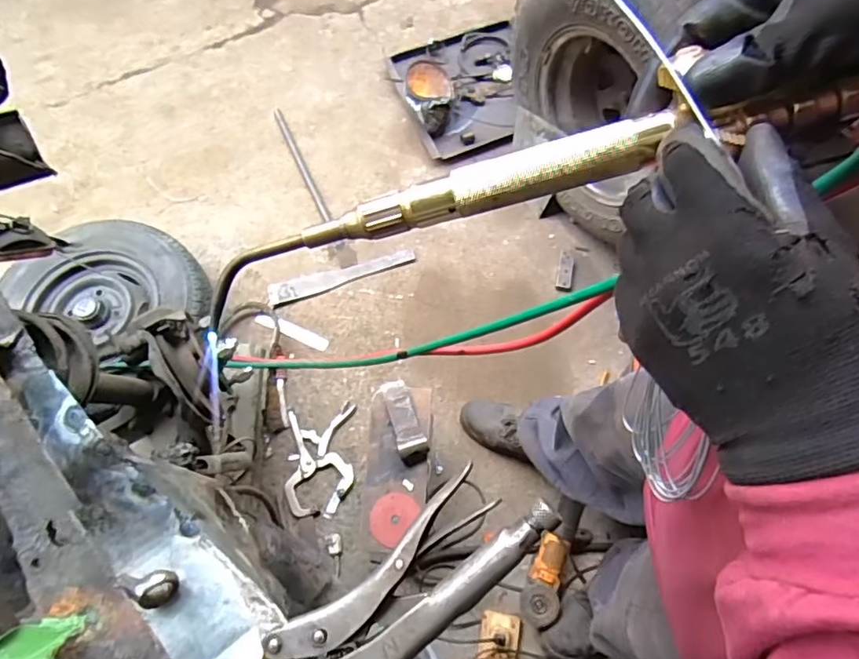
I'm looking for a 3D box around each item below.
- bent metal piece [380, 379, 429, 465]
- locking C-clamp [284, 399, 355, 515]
[{"bbox_3d":[-0.053,0.183,1.120,0.069,0.047,0.173,-16,69,-7],"label":"bent metal piece"},{"bbox_3d":[-0.264,0.314,1.347,0.153,0.024,0.255,-4,68,-2],"label":"locking C-clamp"}]

